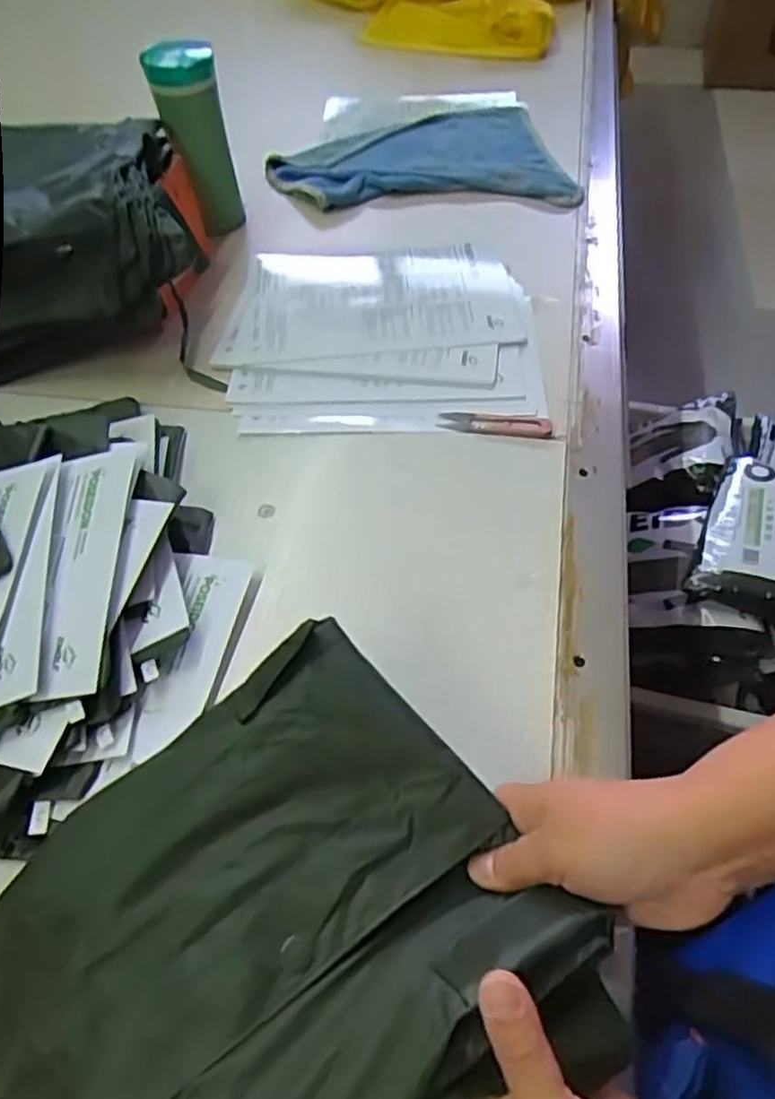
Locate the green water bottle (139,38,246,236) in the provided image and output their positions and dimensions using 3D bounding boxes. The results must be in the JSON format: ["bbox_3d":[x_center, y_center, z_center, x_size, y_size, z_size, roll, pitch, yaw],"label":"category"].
[{"bbox_3d":[-0.204,-0.437,0.778,0.068,0.186,0.070,-17,55,-9],"label":"green water bottle"}]

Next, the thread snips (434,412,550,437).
[{"bbox_3d":[0.096,-0.113,0.638,0.099,0.006,0.025,9,55,10],"label":"thread snips"}]

